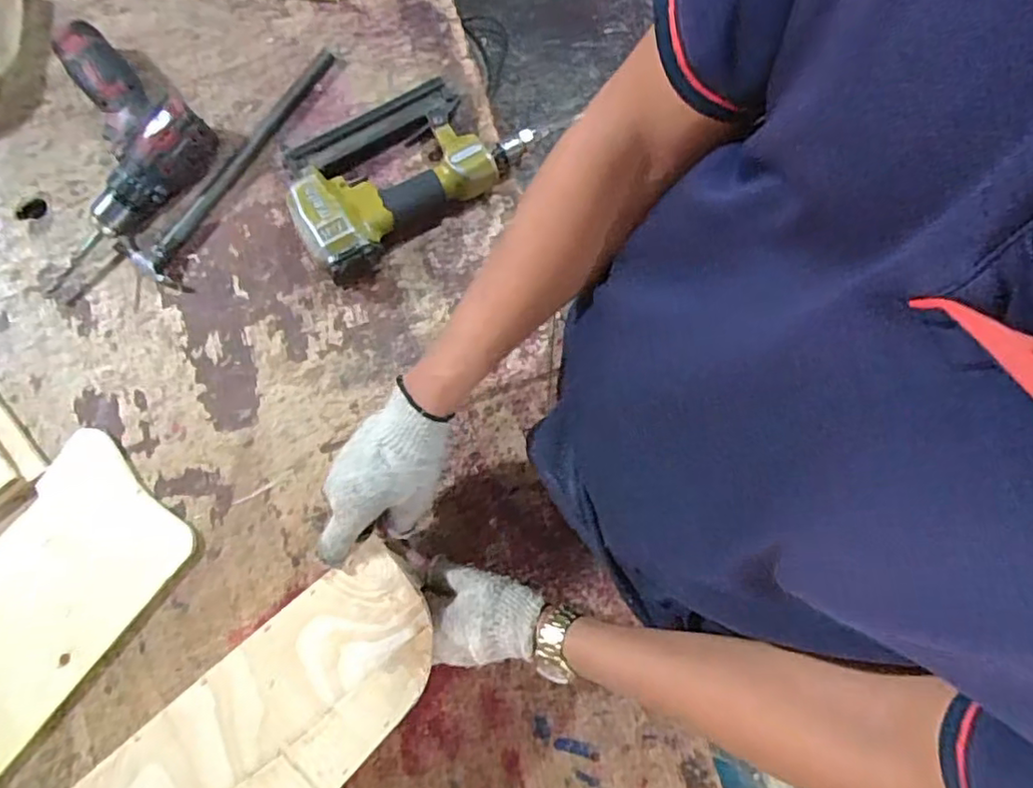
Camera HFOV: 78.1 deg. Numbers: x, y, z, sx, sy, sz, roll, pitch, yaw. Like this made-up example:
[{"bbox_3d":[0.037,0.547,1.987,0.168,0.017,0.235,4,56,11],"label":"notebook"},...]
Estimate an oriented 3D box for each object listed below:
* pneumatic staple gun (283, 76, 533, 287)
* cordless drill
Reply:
[{"bbox_3d":[-0.127,-0.231,0.640,0.229,0.061,0.159,-37,82,-8],"label":"pneumatic staple gun"},{"bbox_3d":[-0.436,-0.239,0.632,0.185,0.055,0.225,41,81,6],"label":"cordless drill"}]

